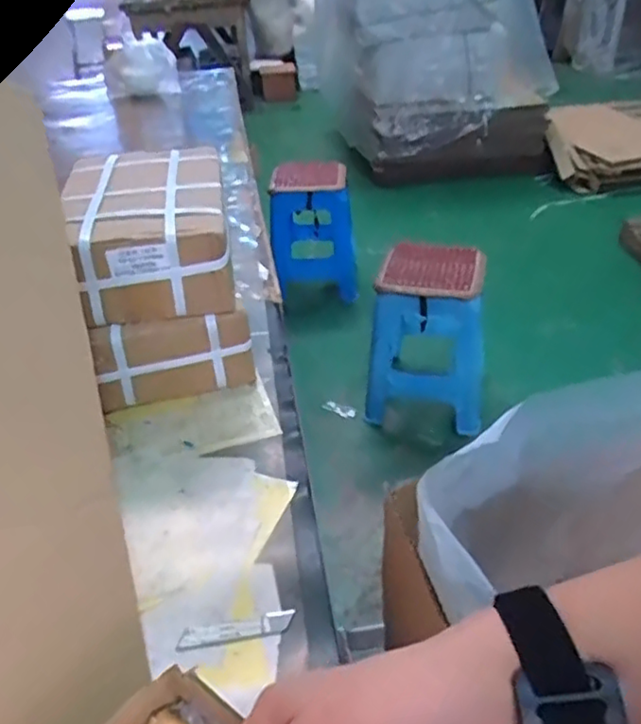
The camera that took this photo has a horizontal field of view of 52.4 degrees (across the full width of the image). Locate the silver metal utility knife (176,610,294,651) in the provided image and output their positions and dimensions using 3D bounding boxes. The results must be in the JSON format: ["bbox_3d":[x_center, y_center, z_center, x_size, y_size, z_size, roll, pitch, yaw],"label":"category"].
[{"bbox_3d":[-0.076,0.246,0.598,0.106,0.004,0.021,-7,42,-8],"label":"silver metal utility knife"}]

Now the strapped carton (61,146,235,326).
[{"bbox_3d":[-0.230,-0.185,0.894,0.205,0.112,0.298,-10,37,-8],"label":"strapped carton"}]

